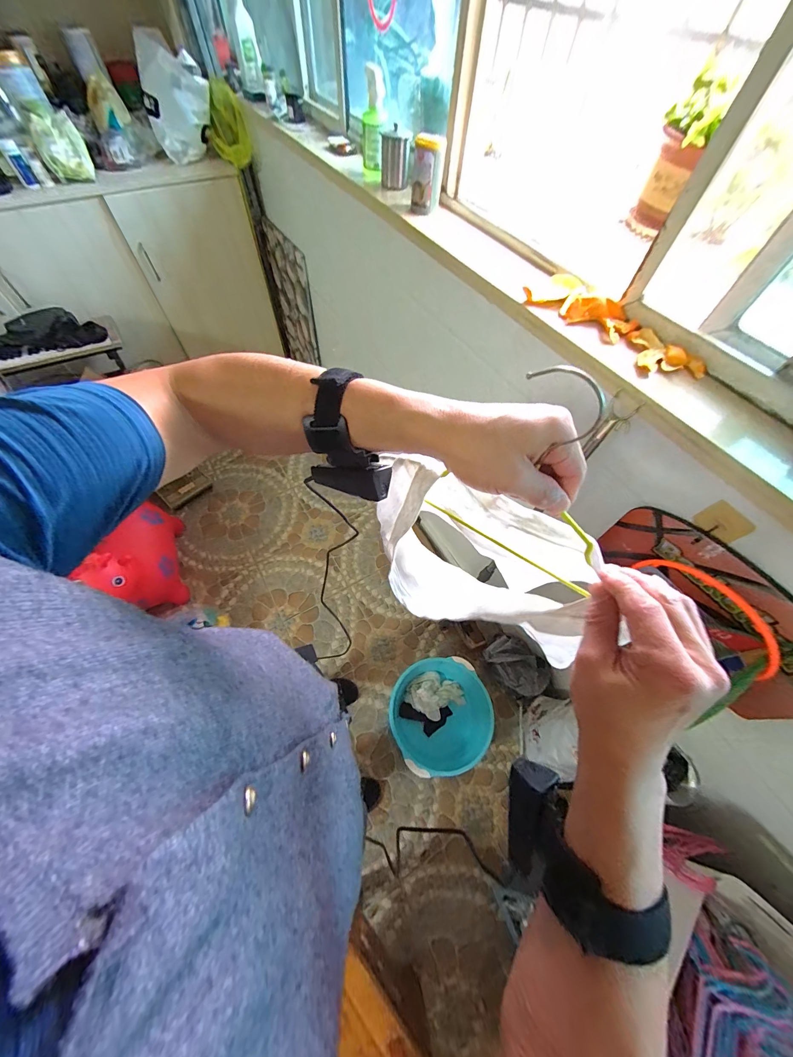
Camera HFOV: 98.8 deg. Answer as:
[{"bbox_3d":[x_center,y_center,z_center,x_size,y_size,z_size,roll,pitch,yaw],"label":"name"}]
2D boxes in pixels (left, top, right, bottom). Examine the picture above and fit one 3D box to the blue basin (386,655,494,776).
[{"bbox_3d":[0.162,0.654,1.212,0.358,0.161,0.336,2,61,-3],"label":"blue basin"}]

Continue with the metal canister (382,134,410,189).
[{"bbox_3d":[-0.004,-0.931,0.864,0.069,0.093,0.059,3,60,-1],"label":"metal canister"}]

